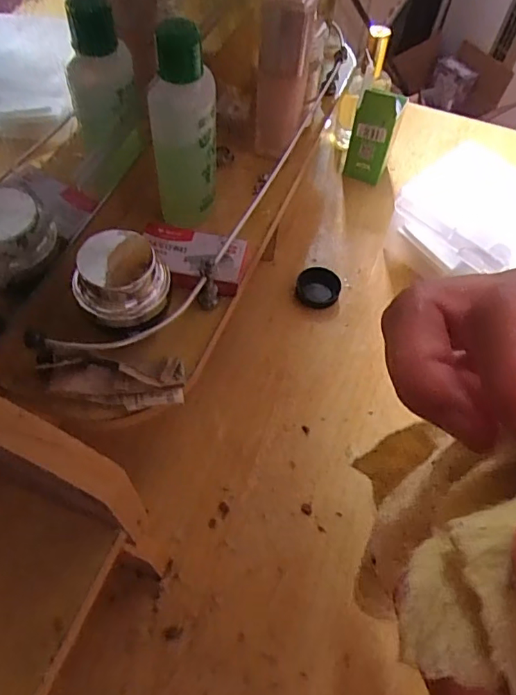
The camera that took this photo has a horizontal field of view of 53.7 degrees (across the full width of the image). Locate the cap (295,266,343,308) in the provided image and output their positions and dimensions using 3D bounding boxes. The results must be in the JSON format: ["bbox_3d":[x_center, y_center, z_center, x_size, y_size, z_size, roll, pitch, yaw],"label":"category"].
[{"bbox_3d":[0.055,-0.055,0.464,0.039,0.011,0.037,1,59,-2],"label":"cap"}]

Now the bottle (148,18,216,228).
[{"bbox_3d":[-0.044,-0.133,0.309,0.036,0.109,0.033,2,59,-2],"label":"bottle"}]

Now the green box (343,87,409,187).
[{"bbox_3d":[0.114,-0.210,0.512,0.041,0.098,0.024,16,59,6],"label":"green box"}]

